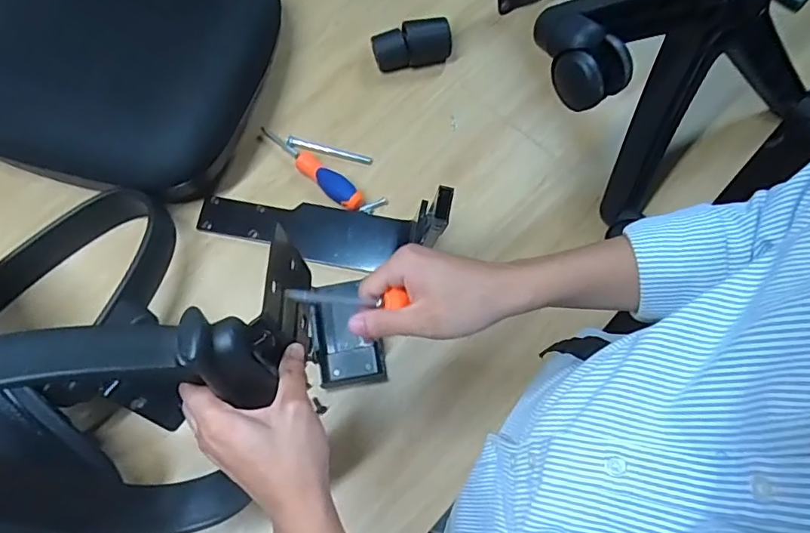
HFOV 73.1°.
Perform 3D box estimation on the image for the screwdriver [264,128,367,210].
[{"bbox_3d":[-0.127,-0.135,0.730,0.183,0.023,0.031,41,77,15],"label":"screwdriver"}]

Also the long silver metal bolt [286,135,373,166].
[{"bbox_3d":[-0.103,-0.158,0.742,0.117,0.007,0.014,14,72,8],"label":"long silver metal bolt"}]

